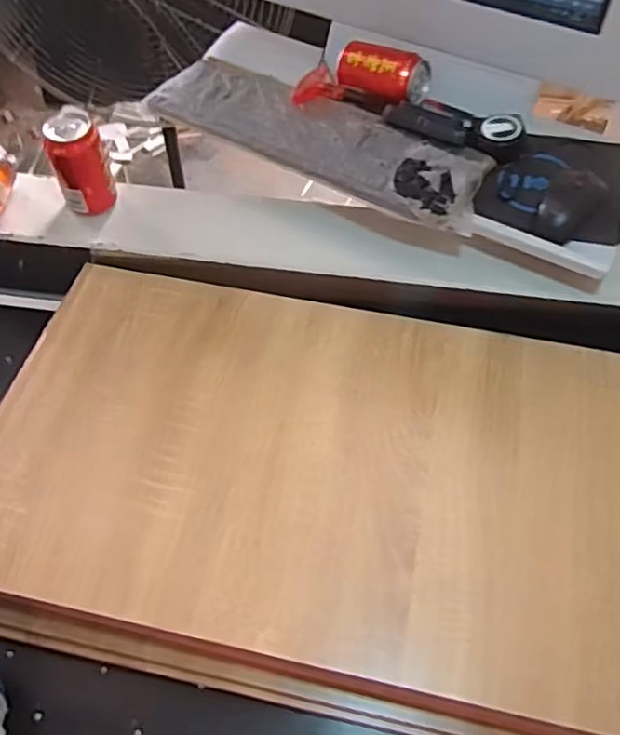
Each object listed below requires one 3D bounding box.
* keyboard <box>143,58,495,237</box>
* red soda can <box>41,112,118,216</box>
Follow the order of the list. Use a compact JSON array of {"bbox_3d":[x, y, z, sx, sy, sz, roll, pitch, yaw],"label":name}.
[{"bbox_3d":[0.007,-0.294,0.808,0.439,0.027,0.135,27,61,17],"label":"keyboard"},{"bbox_3d":[-0.279,-0.243,0.796,0.063,0.121,0.059,-18,58,-11],"label":"red soda can"}]

